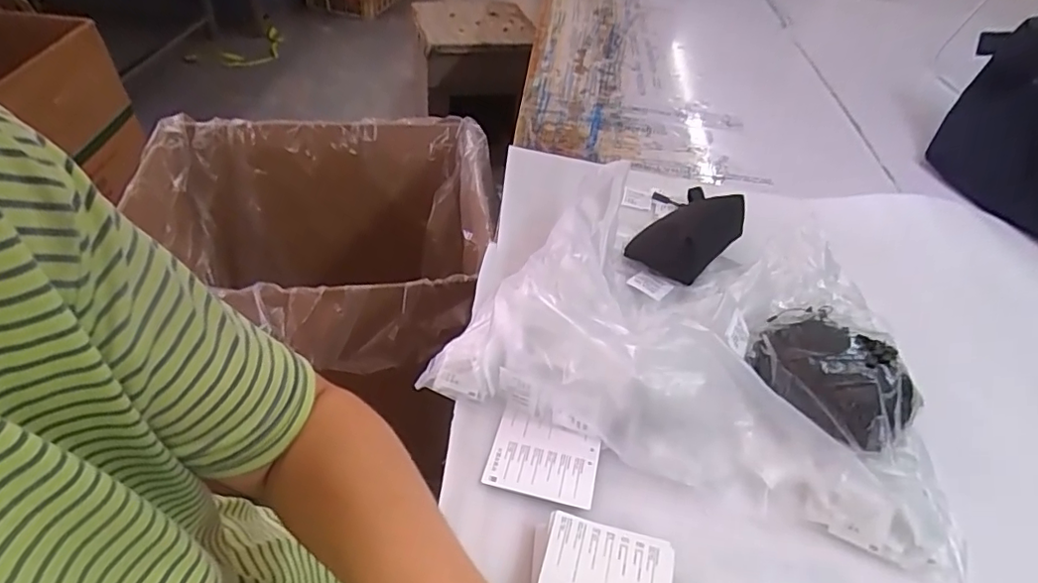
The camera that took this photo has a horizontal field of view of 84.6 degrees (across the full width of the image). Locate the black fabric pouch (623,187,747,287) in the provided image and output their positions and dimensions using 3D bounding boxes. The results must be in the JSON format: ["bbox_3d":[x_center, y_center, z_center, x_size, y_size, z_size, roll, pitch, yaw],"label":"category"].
[{"bbox_3d":[0.206,-0.084,0.687,0.115,0.053,0.204,23,46,16],"label":"black fabric pouch"}]

